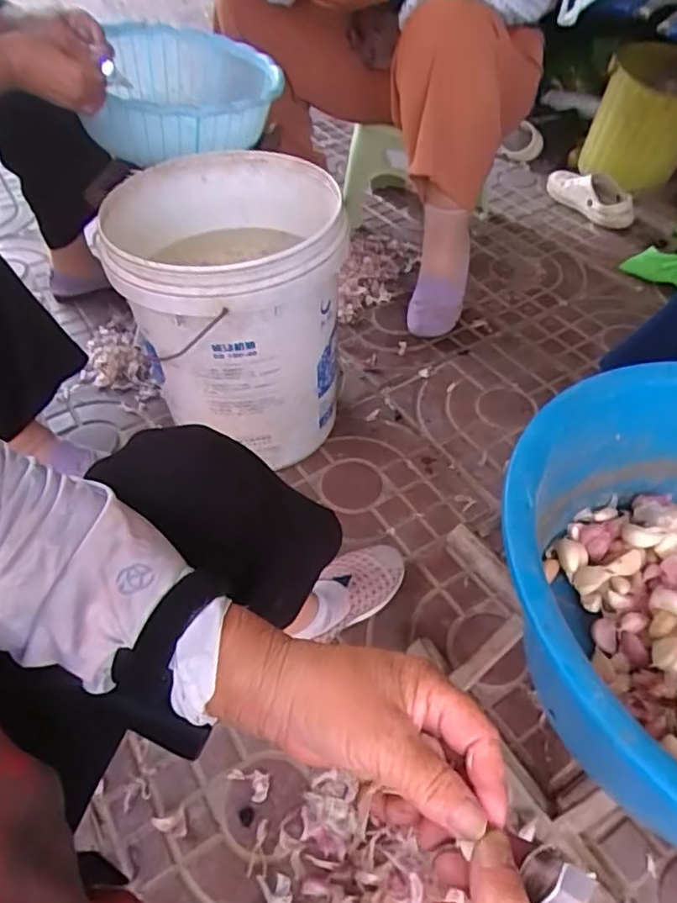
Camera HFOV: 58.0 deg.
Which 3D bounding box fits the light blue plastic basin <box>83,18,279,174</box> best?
[{"bbox_3d":[-0.231,-0.555,0.937,0.272,0.103,0.292,-7,49,-3],"label":"light blue plastic basin"}]

